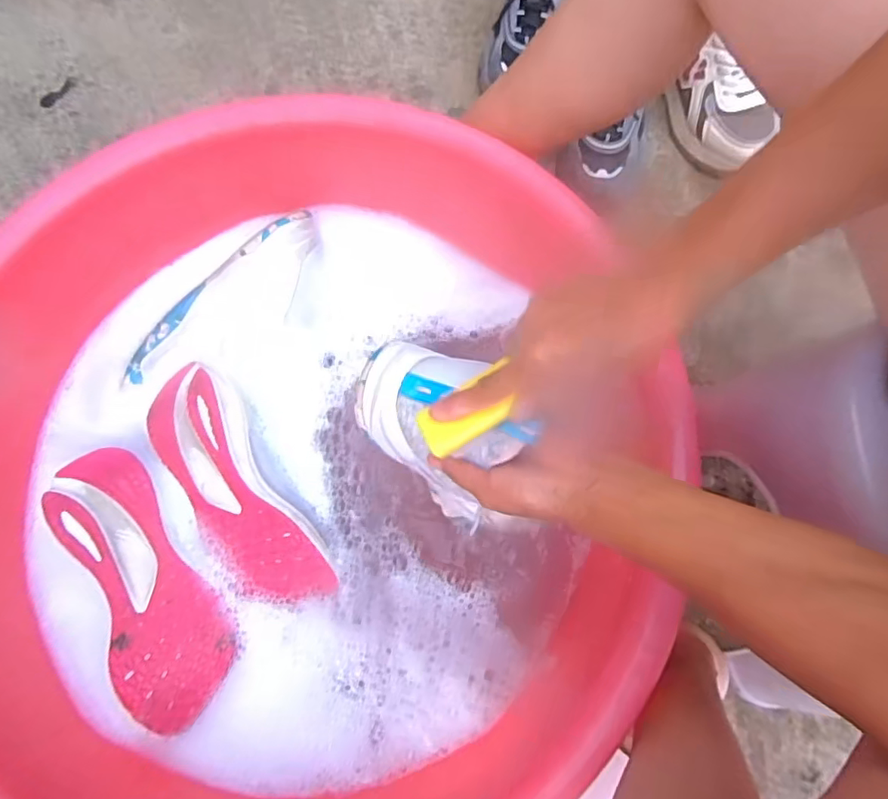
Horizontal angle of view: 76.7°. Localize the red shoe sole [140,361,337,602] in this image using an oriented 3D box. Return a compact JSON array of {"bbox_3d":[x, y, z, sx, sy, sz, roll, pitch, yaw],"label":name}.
[{"bbox_3d":[-0.212,0.084,0.549,0.096,0.035,0.262,-32,74,-7],"label":"red shoe sole"}]

